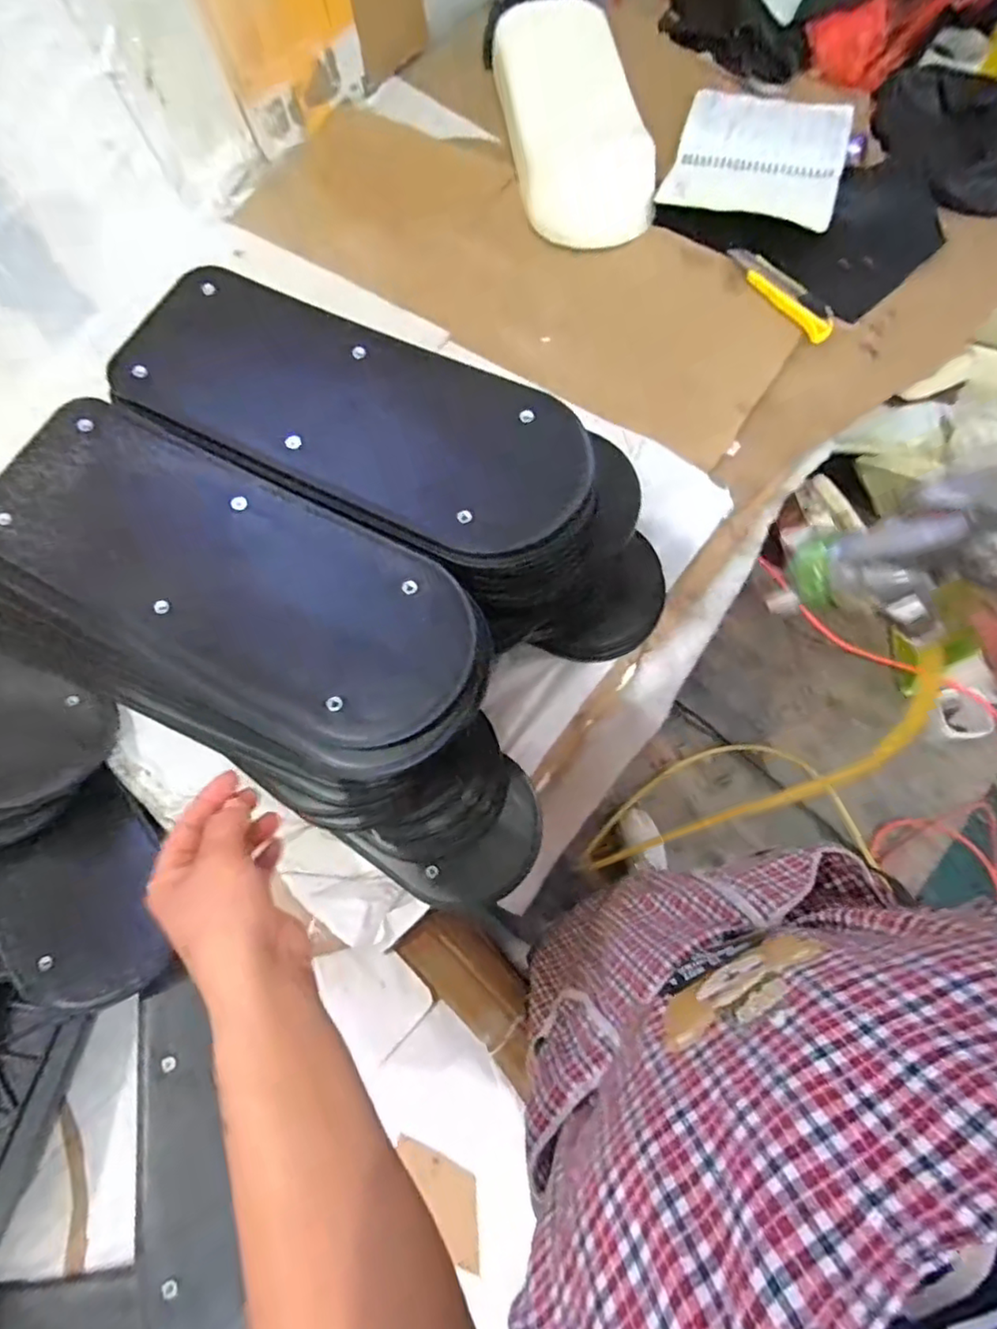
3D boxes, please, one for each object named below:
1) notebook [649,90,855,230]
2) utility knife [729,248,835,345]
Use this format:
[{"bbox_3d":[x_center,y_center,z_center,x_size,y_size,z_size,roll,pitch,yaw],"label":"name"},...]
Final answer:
[{"bbox_3d":[0.330,-0.644,0.807,0.203,0.028,0.246,17,70,8],"label":"notebook"},{"bbox_3d":[0.331,-0.436,0.740,0.034,0.019,0.158,-33,71,-11],"label":"utility knife"}]

